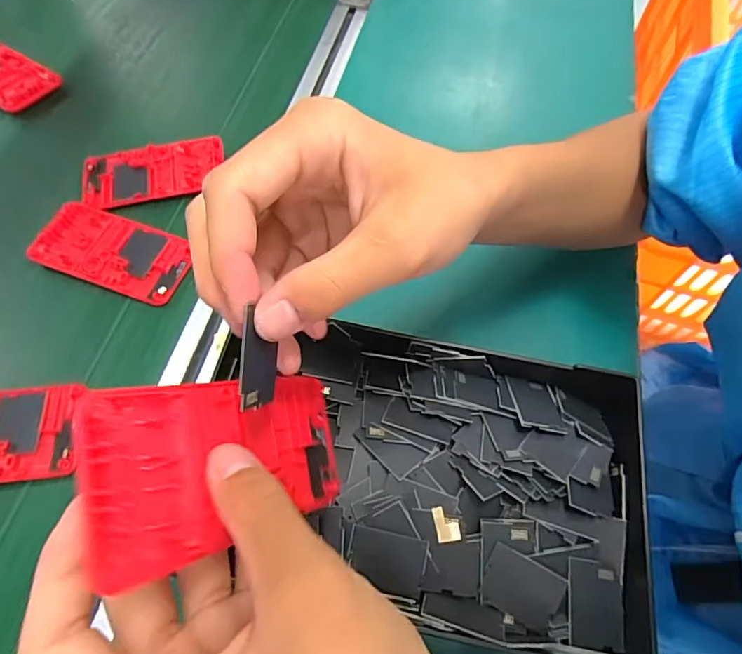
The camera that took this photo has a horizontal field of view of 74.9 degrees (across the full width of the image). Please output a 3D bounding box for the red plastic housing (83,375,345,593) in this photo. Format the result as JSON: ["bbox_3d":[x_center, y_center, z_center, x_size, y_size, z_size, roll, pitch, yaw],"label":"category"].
[{"bbox_3d":[-0.053,0.052,0.195,0.013,0.118,0.061,-14,81,30],"label":"red plastic housing"}]

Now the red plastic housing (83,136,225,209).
[{"bbox_3d":[-0.191,-0.137,0.429,0.120,0.010,0.061,-15,63,-8],"label":"red plastic housing"}]

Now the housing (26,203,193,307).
[{"bbox_3d":[-0.203,-0.060,0.386,0.122,0.010,0.060,19,63,9],"label":"housing"}]

